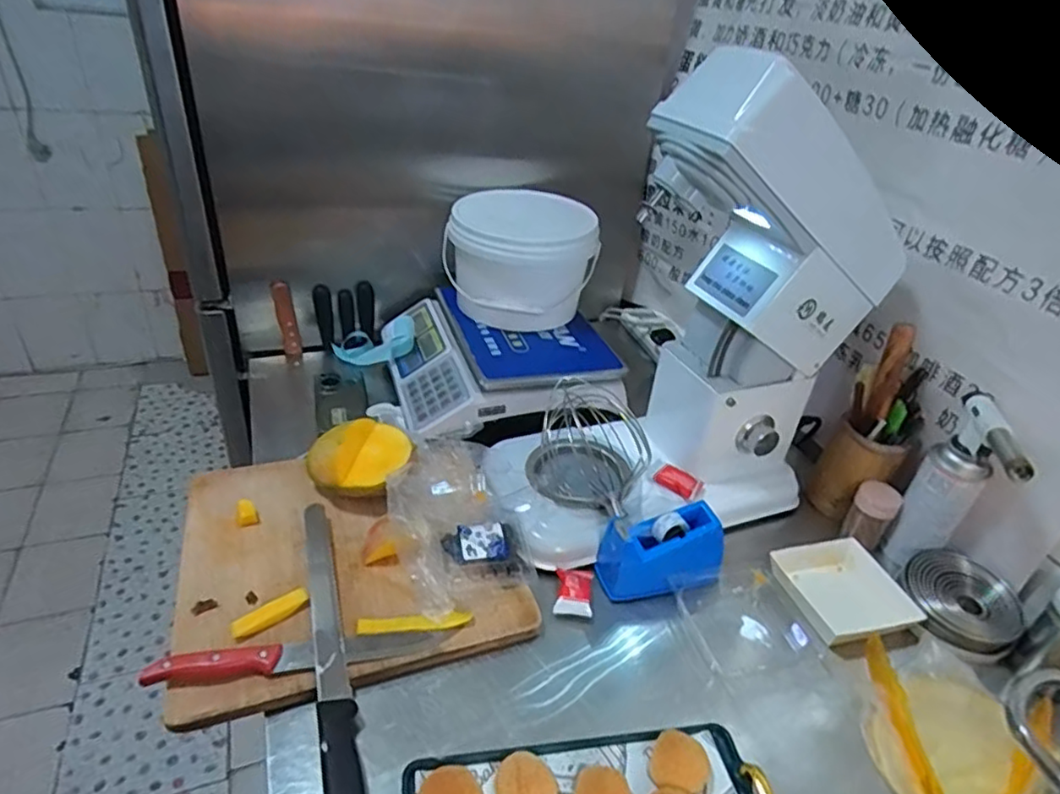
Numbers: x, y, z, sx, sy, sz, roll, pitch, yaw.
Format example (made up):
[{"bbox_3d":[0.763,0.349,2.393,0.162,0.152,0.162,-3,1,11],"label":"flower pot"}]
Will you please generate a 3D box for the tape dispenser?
[{"bbox_3d":[0.156,0.179,0.730,0.135,0.088,0.057,-3,35,-13],"label":"tape dispenser"}]

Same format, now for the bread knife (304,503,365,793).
[{"bbox_3d":[-0.197,0.242,0.616,0.032,0.014,0.359,-7,36,-19],"label":"bread knife"}]

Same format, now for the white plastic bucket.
[{"bbox_3d":[-0.018,-0.235,1.034,0.242,0.168,0.196,3,34,-5],"label":"white plastic bucket"}]

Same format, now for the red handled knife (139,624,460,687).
[{"bbox_3d":[-0.212,0.245,0.600,0.279,0.020,0.030,-3,35,-14],"label":"red handled knife"}]

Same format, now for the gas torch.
[{"bbox_3d":[0.482,0.121,0.730,0.064,0.237,0.164,25,38,25],"label":"gas torch"}]

